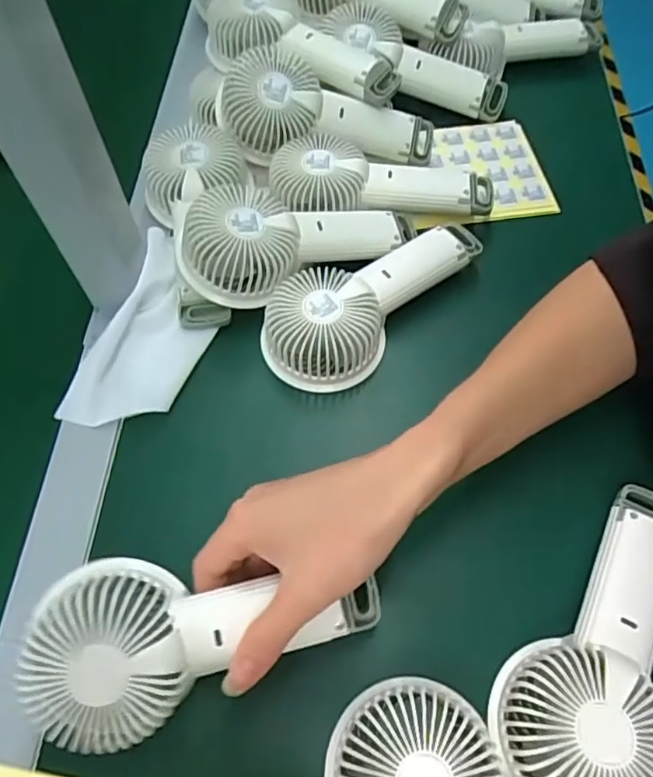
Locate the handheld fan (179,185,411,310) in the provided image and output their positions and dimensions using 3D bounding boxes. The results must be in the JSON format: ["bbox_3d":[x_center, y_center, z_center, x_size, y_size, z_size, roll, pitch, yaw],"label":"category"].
[{"bbox_3d":[-0.018,-0.116,0.439,0.187,0.052,0.078,-13,62,-20],"label":"handheld fan"}]

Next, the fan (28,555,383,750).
[{"bbox_3d":[-0.059,0.124,0.298,0.175,0.029,0.083,-6,62,-11],"label":"fan"}]

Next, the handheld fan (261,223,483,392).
[{"bbox_3d":[0.032,-0.073,0.428,0.179,0.036,0.078,-40,69,-19],"label":"handheld fan"}]

